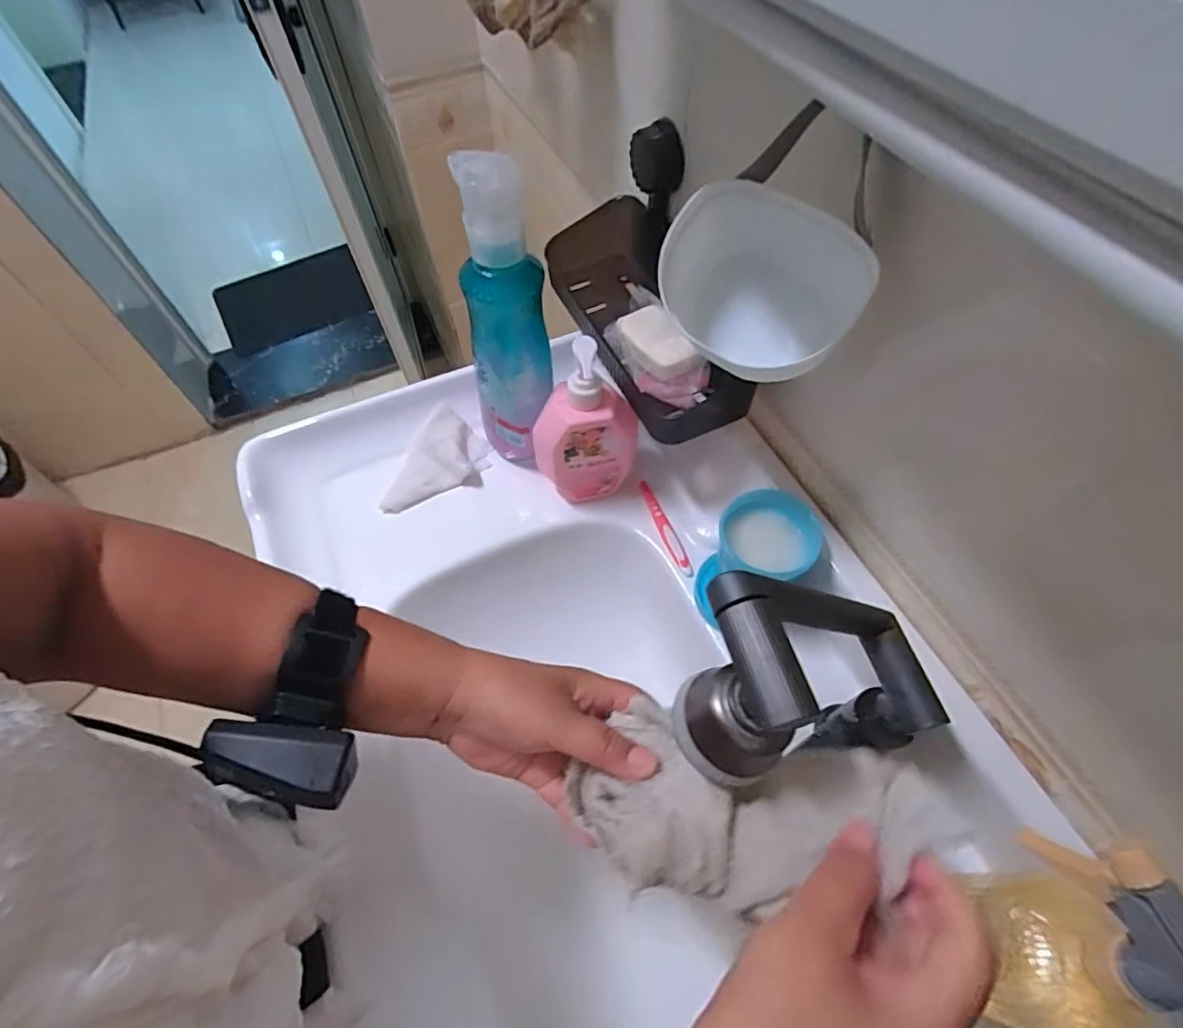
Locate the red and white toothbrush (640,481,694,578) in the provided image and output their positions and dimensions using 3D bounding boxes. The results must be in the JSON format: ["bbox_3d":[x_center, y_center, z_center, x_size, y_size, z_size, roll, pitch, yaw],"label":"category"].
[{"bbox_3d":[0.074,0.013,0.578,0.016,0.010,0.113,-16,59,-8],"label":"red and white toothbrush"}]

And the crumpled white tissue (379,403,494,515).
[{"bbox_3d":[-0.159,-0.054,0.617,0.089,0.028,0.123,11,59,9],"label":"crumpled white tissue"}]

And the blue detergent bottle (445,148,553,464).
[{"bbox_3d":[-0.077,-0.150,0.514,0.079,0.293,0.068,-13,59,-6],"label":"blue detergent bottle"}]

